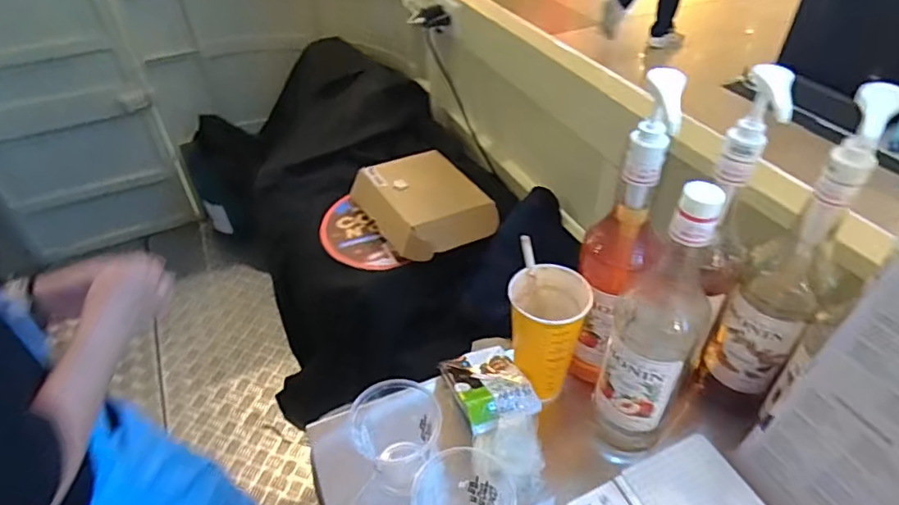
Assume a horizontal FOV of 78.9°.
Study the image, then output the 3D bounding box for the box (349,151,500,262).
[{"bbox_3d":[-0.057,-0.113,1.213,0.217,0.077,0.307,-25,47,-23],"label":"box"}]

